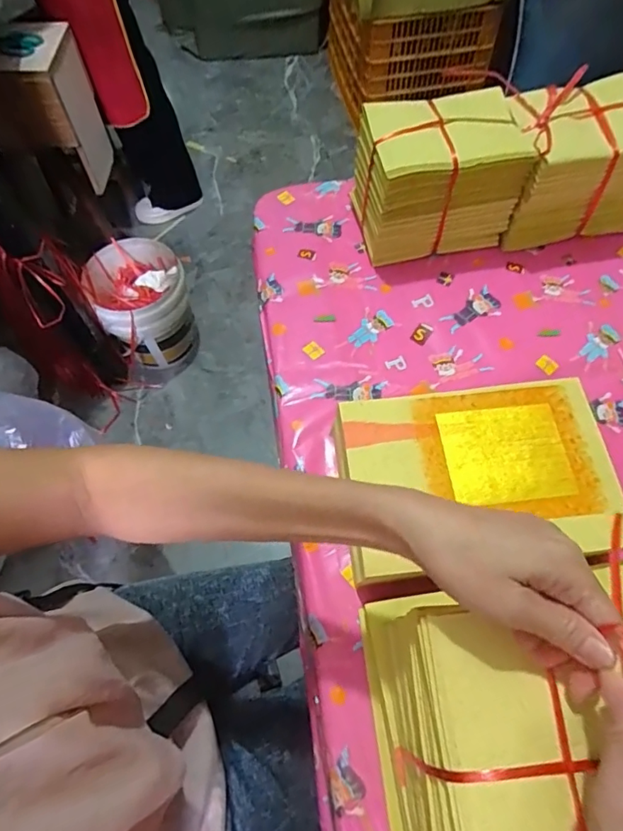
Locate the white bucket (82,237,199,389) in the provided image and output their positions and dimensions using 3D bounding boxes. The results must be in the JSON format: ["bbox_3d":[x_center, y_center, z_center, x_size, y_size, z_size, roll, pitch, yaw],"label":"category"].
[{"bbox_3d":[-0.452,-0.289,1.401,0.240,0.268,0.276,-21,65,-9],"label":"white bucket"}]

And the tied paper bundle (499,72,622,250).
[{"bbox_3d":[0.314,-0.302,0.603,0.171,0.128,0.119,-9,64,-3],"label":"tied paper bundle"}]

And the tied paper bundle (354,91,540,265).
[{"bbox_3d":[0.146,-0.280,0.594,0.172,0.125,0.119,-10,64,-4],"label":"tied paper bundle"}]

